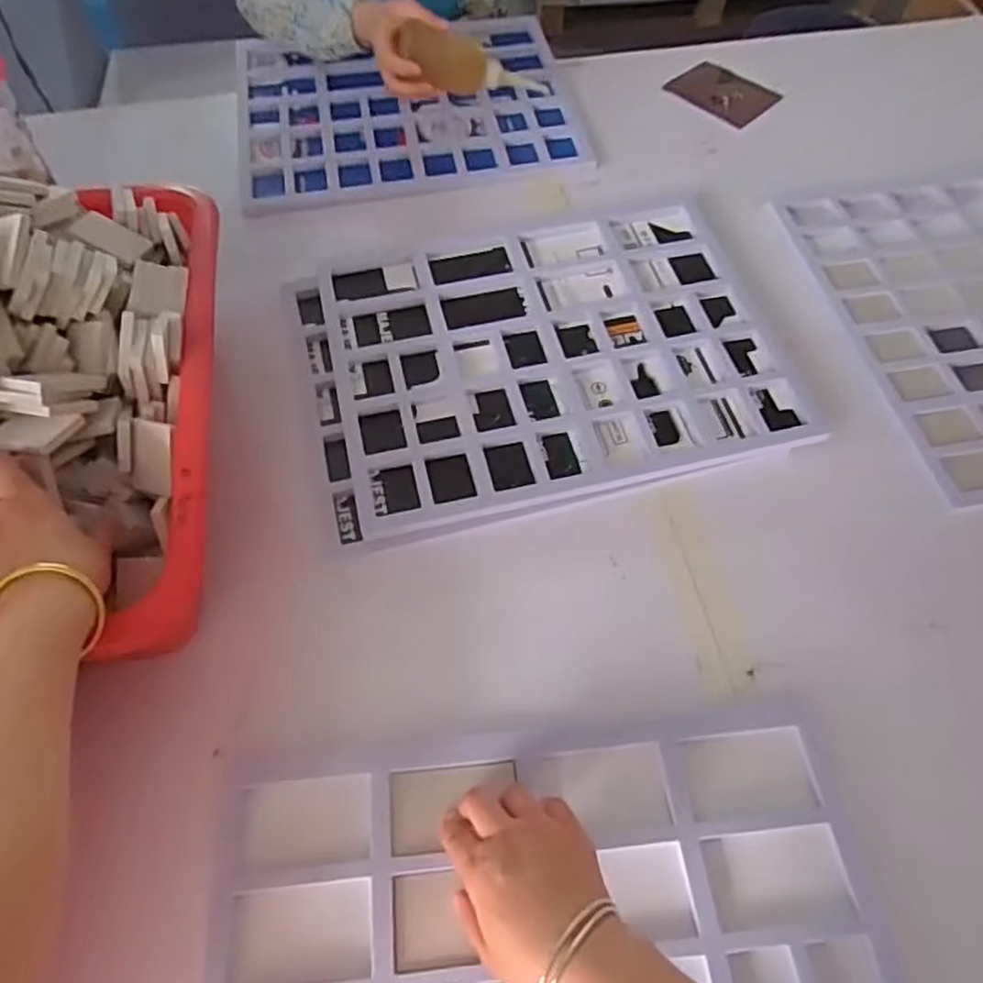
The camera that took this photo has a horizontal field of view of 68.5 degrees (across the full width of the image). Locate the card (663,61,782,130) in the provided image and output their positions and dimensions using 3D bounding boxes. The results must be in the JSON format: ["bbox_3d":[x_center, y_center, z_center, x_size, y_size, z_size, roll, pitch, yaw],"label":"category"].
[{"bbox_3d":[0.302,-0.522,0.943,0.120,0.008,0.103,40,66,18],"label":"card"}]

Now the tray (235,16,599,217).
[{"bbox_3d":[-0.109,-0.494,0.925,0.422,0.027,0.342,-14,60,-7],"label":"tray"}]

